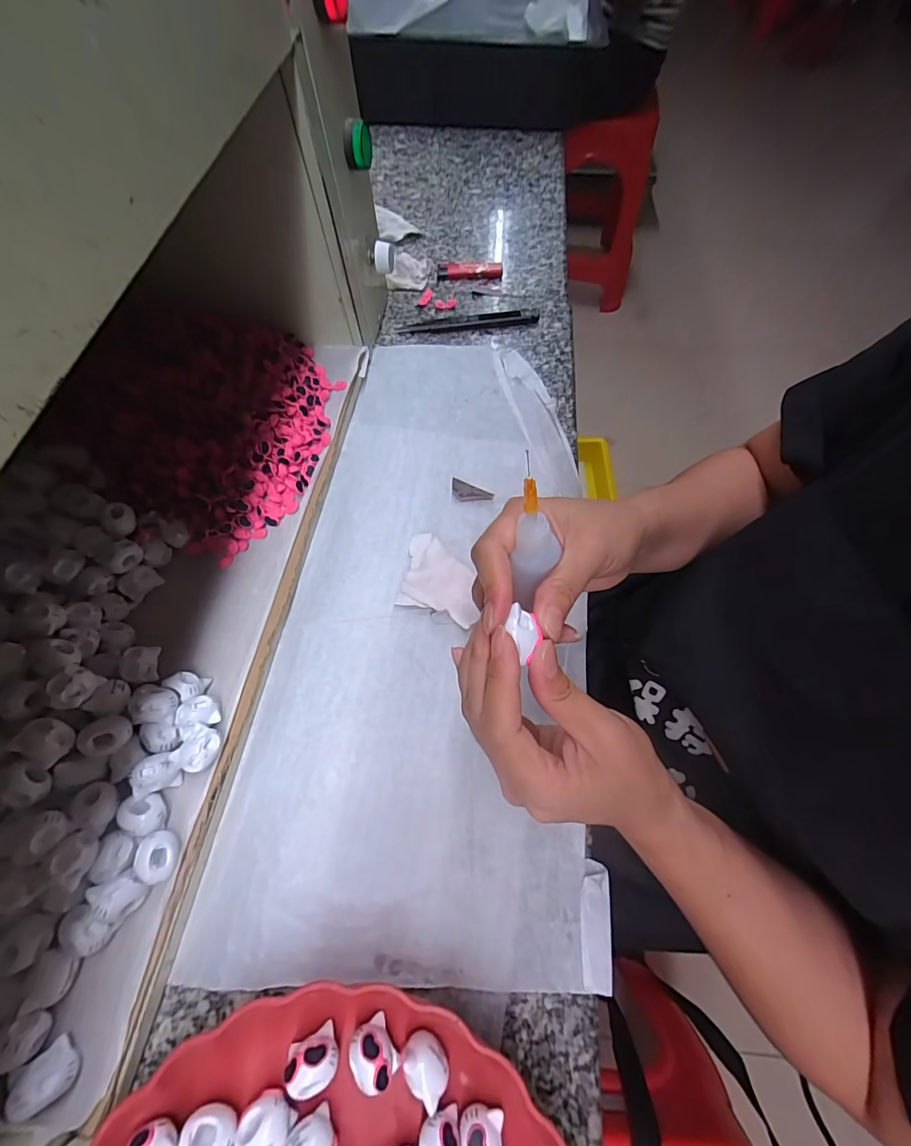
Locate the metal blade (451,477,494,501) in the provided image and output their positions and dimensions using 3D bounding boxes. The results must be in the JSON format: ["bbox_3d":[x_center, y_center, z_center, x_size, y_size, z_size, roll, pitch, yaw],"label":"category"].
[{"bbox_3d":[0.012,-0.069,0.374,0.038,0.006,0.016,27,69,10],"label":"metal blade"}]

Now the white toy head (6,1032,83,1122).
[{"bbox_3d":[-0.203,0.249,0.209,0.021,0.017,0.022,-40,73,-15],"label":"white toy head"}]

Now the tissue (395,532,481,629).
[{"bbox_3d":[-0.011,0.001,0.337,0.061,0.012,0.070,10,67,4],"label":"tissue"}]

